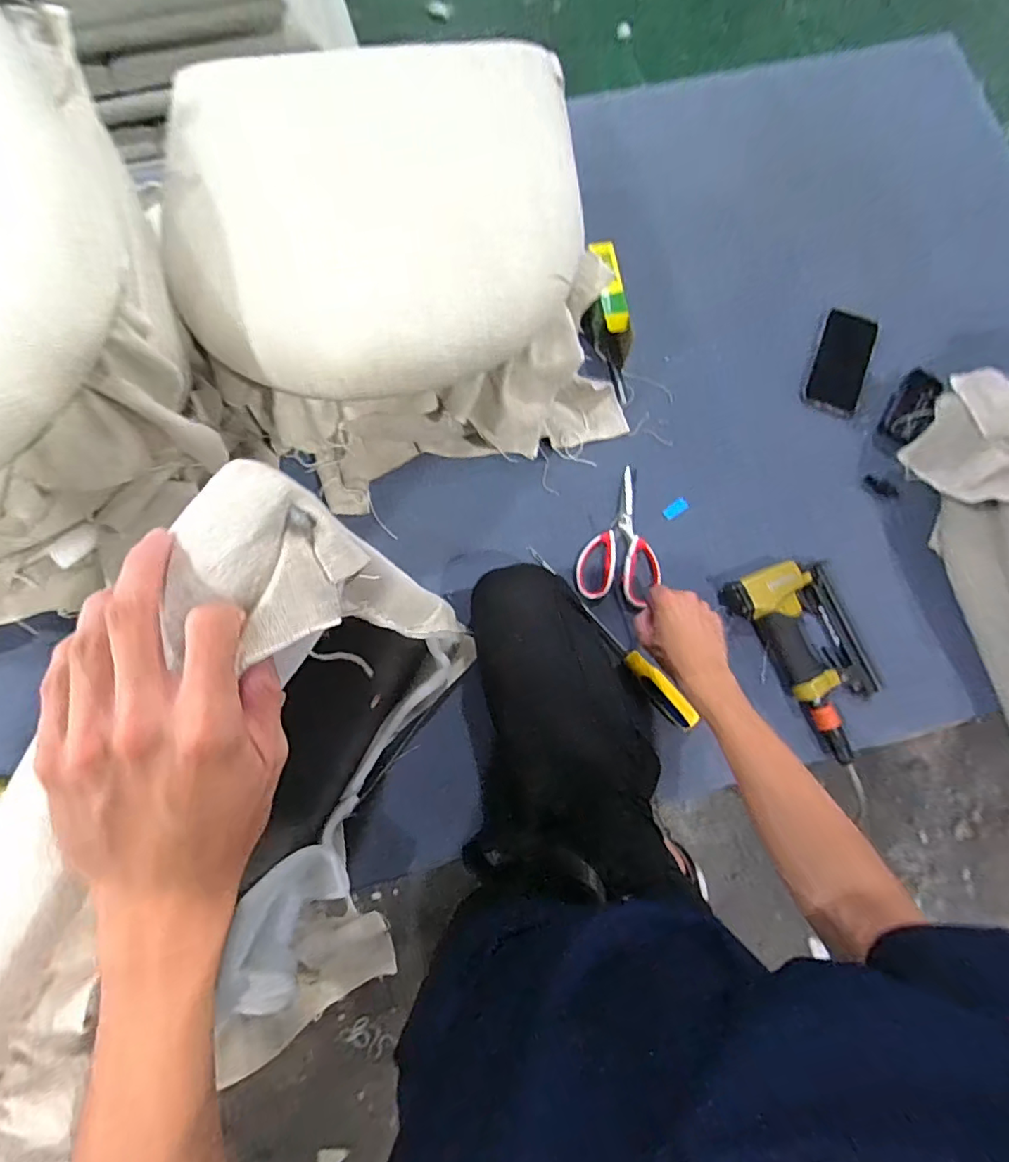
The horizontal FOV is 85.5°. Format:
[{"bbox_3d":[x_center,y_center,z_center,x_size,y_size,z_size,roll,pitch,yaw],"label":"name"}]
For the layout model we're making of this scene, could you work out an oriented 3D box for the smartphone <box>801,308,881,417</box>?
[{"bbox_3d":[0.489,-0.319,0.790,0.082,0.016,0.157,22,79,3],"label":"smartphone"}]

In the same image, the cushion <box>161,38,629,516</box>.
[{"bbox_3d":[-0.127,-0.392,0.670,0.463,0.249,0.492,-19,80,-5],"label":"cushion"}]

